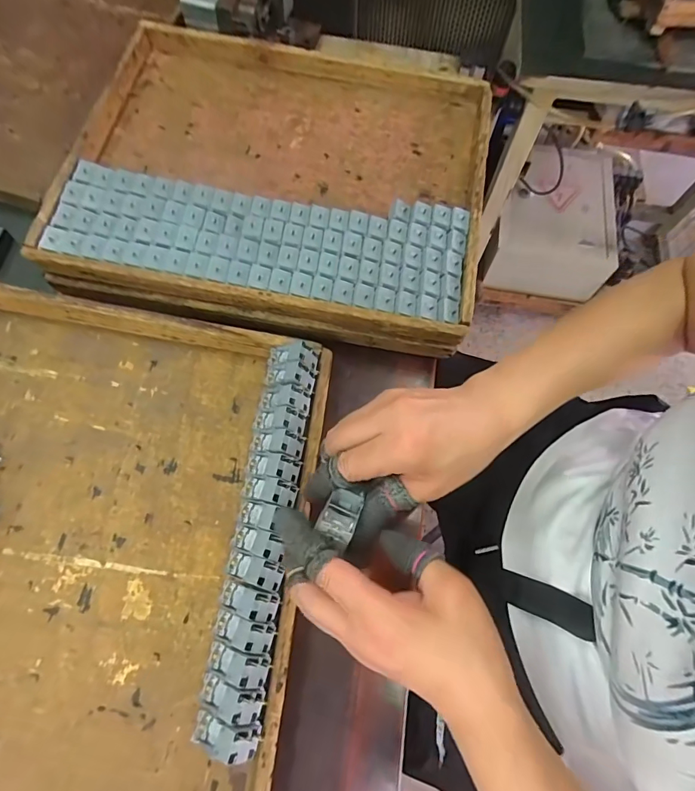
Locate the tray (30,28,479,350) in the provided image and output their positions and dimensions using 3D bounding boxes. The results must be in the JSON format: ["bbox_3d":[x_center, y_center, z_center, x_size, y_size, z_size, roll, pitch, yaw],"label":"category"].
[{"bbox_3d":[-0.082,-0.281,0.555,0.491,0.068,0.408,10,70,2],"label":"tray"}]

